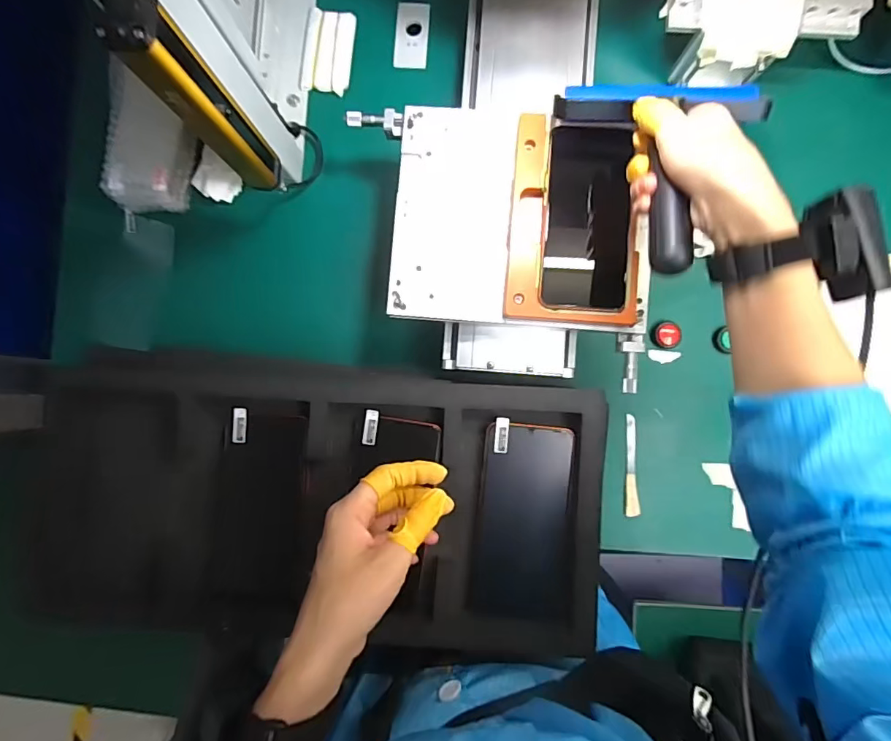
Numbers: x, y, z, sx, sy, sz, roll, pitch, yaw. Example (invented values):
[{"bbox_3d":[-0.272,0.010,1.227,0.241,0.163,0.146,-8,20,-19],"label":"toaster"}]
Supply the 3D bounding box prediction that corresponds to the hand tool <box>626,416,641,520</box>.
[{"bbox_3d":[0.215,0.109,0.562,0.014,0.012,0.114,2,89,0],"label":"hand tool"}]

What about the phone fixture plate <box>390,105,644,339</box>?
[{"bbox_3d":[0.070,-0.144,0.453,0.227,0.032,0.200,4,90,11],"label":"phone fixture plate"}]

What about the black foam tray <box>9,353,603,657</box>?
[{"bbox_3d":[-0.111,0.113,0.439,0.489,0.067,0.235,2,89,0],"label":"black foam tray"}]

